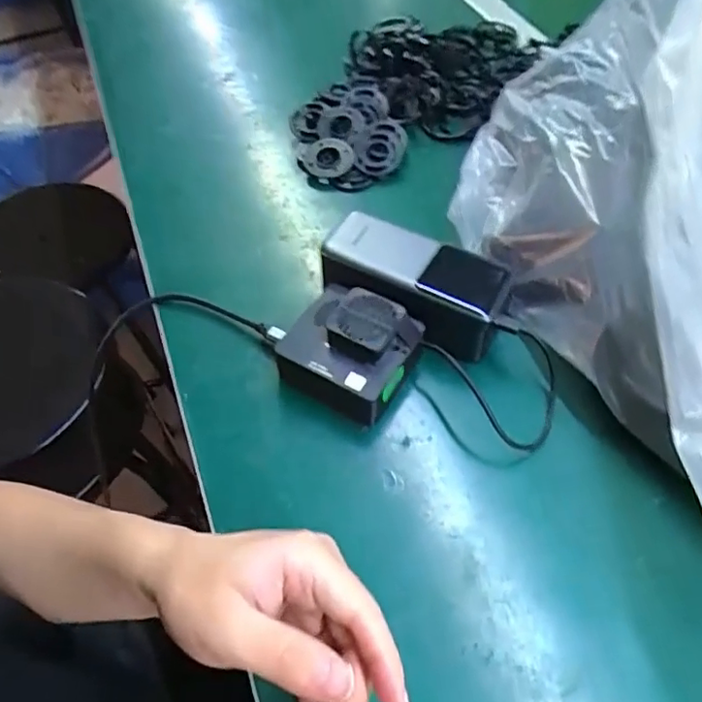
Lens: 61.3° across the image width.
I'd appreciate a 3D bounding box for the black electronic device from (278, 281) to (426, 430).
[{"bbox_3d":[-0.002,-0.001,0.390,0.083,0.041,0.071,25,61,19],"label":"black electronic device"}]

